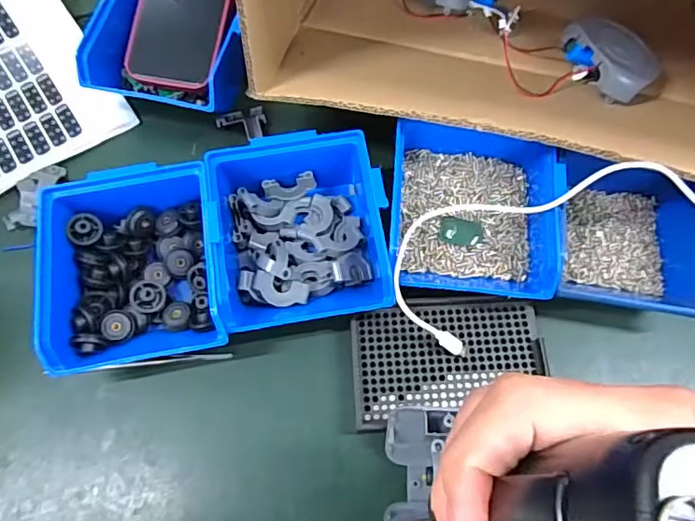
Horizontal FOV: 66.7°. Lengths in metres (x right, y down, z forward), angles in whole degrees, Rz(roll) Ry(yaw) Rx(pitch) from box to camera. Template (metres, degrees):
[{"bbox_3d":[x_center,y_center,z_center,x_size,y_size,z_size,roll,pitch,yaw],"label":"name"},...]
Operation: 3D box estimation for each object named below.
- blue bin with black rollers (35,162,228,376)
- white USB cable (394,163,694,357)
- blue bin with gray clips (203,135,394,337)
[{"bbox_3d":[-0.150,0.000,0.384,0.115,0.069,0.151,-10,68,-4],"label":"blue bin with black rollers"},{"bbox_3d":[0.139,-0.020,0.374,0.223,0.066,0.098,-19,69,-8],"label":"white USB cable"},{"bbox_3d":[-0.036,-0.024,0.385,0.123,0.052,0.139,-9,68,-4],"label":"blue bin with gray clips"}]

